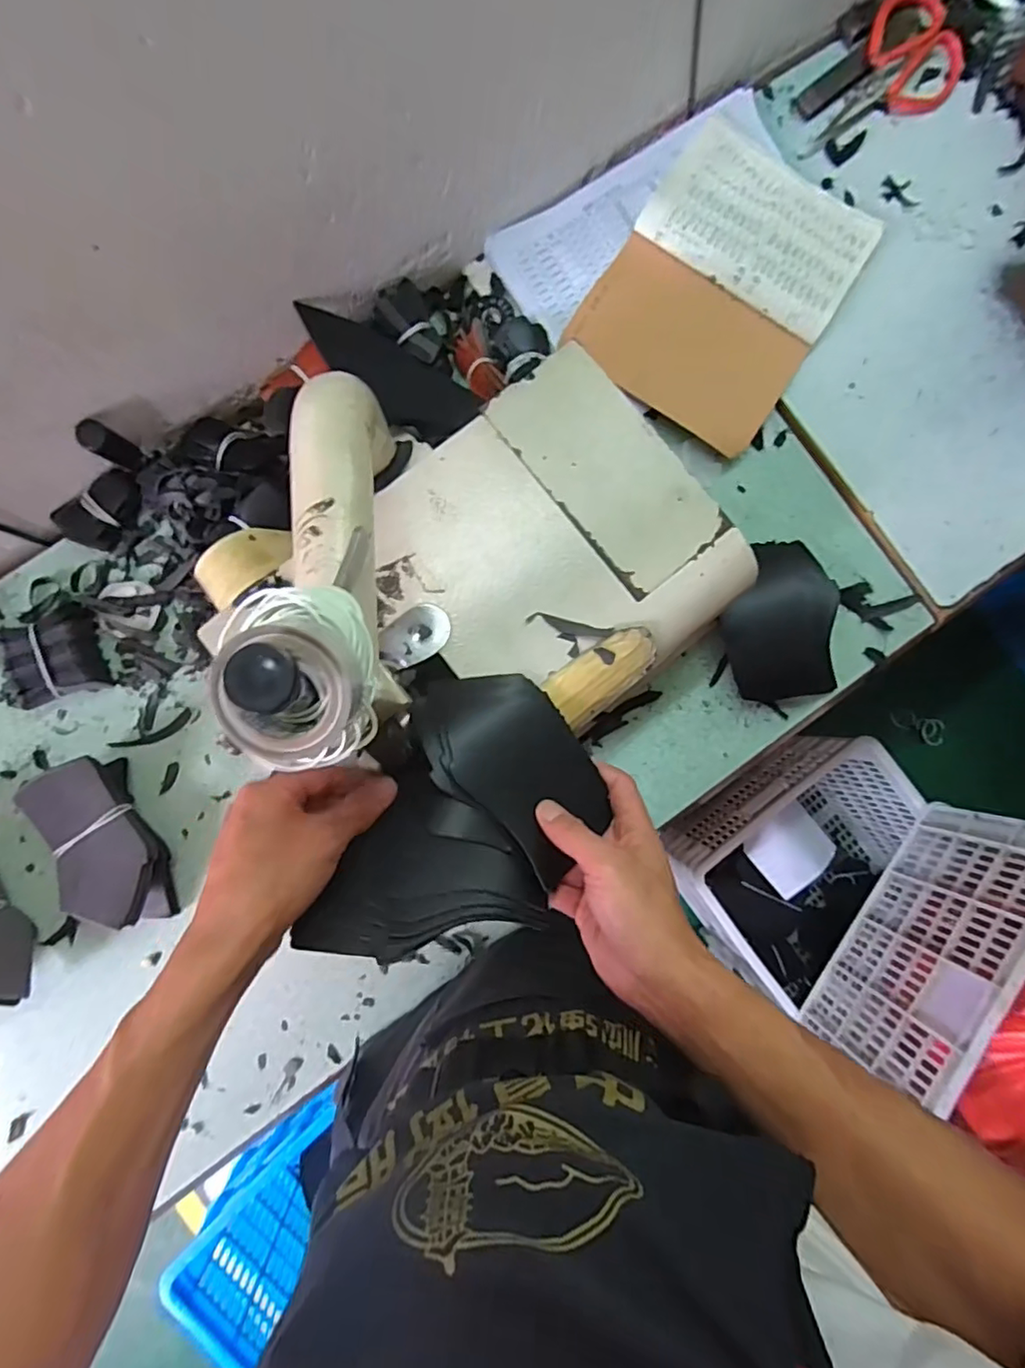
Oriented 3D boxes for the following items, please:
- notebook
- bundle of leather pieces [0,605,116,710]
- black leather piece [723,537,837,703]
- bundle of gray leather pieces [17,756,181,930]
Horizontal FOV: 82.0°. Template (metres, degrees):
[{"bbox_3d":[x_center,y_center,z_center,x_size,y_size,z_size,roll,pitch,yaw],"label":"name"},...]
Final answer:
[{"bbox_3d":[0.205,-0.385,0.570,0.203,0.027,0.276,31,86,0],"label":"notebook"},{"bbox_3d":[-0.403,-0.027,0.522,0.073,0.033,0.076,-21,89,-4],"label":"bundle of leather pieces"},{"bbox_3d":[0.248,-0.061,0.548,0.108,0.037,0.147,0,87,-2],"label":"black leather piece"},{"bbox_3d":[-0.350,0.139,0.507,0.093,0.048,0.148,-19,89,-4],"label":"bundle of gray leather pieces"}]

